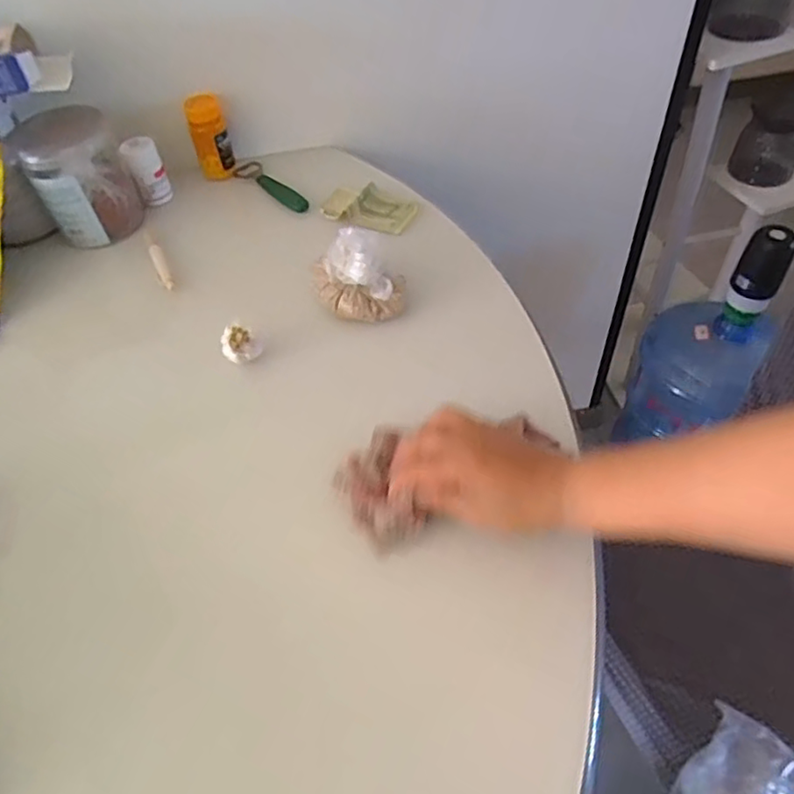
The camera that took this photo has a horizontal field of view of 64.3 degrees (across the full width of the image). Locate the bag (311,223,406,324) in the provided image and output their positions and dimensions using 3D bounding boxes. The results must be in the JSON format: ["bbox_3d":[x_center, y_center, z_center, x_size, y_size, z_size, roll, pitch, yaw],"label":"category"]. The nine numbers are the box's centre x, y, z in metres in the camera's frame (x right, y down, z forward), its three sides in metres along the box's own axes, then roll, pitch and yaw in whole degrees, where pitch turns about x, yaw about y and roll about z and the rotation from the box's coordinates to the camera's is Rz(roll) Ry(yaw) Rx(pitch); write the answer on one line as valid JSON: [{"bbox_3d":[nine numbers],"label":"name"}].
[{"bbox_3d":[-0.041,-0.123,0.621,0.095,0.073,0.079,-8,49,-2],"label":"bag"}]

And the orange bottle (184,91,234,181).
[{"bbox_3d":[-0.234,-0.325,0.790,0.043,0.092,0.035,-16,50,-8],"label":"orange bottle"}]

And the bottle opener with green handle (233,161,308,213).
[{"bbox_3d":[-0.155,-0.266,0.791,0.030,0.011,0.143,-36,56,-24],"label":"bottle opener with green handle"}]

